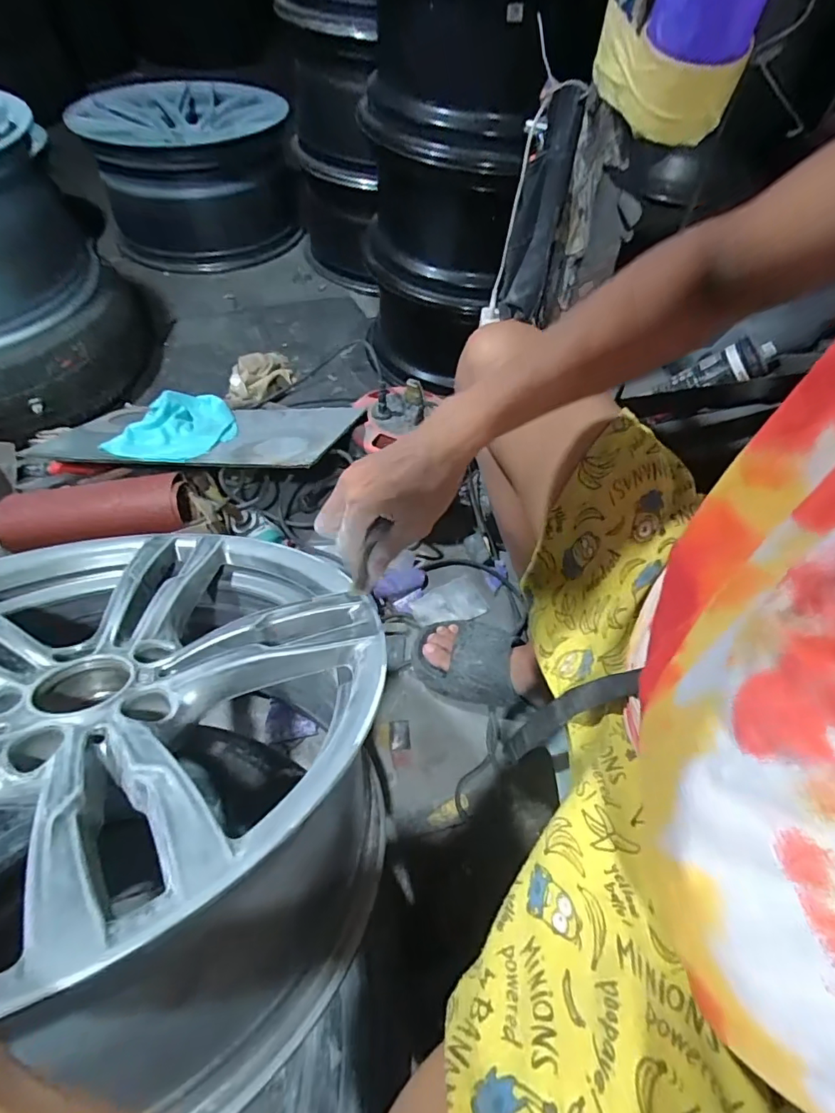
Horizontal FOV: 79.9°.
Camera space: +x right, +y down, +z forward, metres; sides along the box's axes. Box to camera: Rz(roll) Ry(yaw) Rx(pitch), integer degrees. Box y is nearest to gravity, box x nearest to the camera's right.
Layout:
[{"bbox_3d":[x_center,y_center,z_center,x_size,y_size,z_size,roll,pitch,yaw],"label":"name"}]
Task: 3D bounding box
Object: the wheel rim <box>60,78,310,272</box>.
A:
[{"bbox_3d":[-0.616,-1.059,1.381,0.515,0.284,0.509,-10,57,-10],"label":"wheel rim"}]

